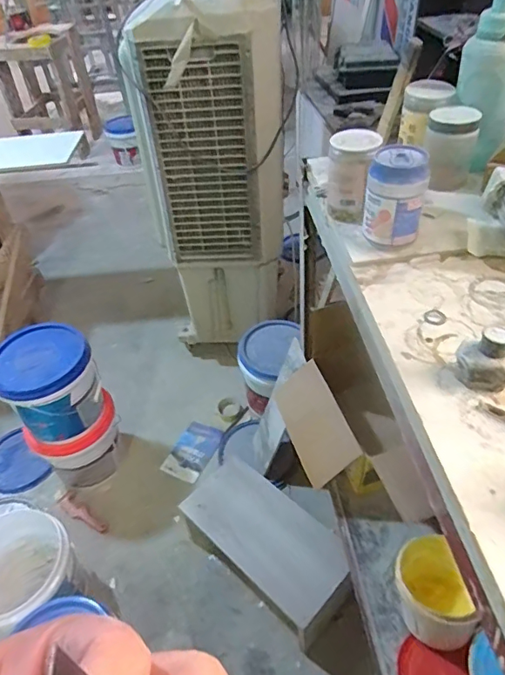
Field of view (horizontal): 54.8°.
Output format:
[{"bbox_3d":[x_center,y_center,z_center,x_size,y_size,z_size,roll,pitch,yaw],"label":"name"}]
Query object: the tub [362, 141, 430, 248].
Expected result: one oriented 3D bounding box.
[{"bbox_3d":[0.205,-0.195,0.707,0.080,0.140,0.074,7,46,14],"label":"tub"}]

